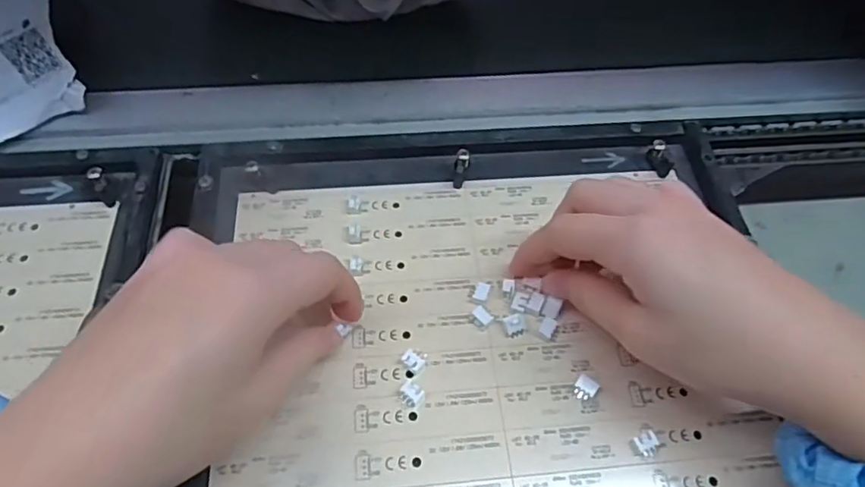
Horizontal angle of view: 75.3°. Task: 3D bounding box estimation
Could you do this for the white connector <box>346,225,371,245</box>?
[{"bbox_3d":[-0.041,-0.005,0.307,0.013,0.005,0.012,1,59,-1],"label":"white connector"}]

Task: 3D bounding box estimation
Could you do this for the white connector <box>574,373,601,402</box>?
[{"bbox_3d":[0.072,0.068,0.265,0.010,0.008,0.009,39,65,20],"label":"white connector"}]

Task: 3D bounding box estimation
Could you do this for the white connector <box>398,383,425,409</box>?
[{"bbox_3d":[-0.010,0.071,0.261,0.011,0.007,0.009,29,62,15],"label":"white connector"}]

